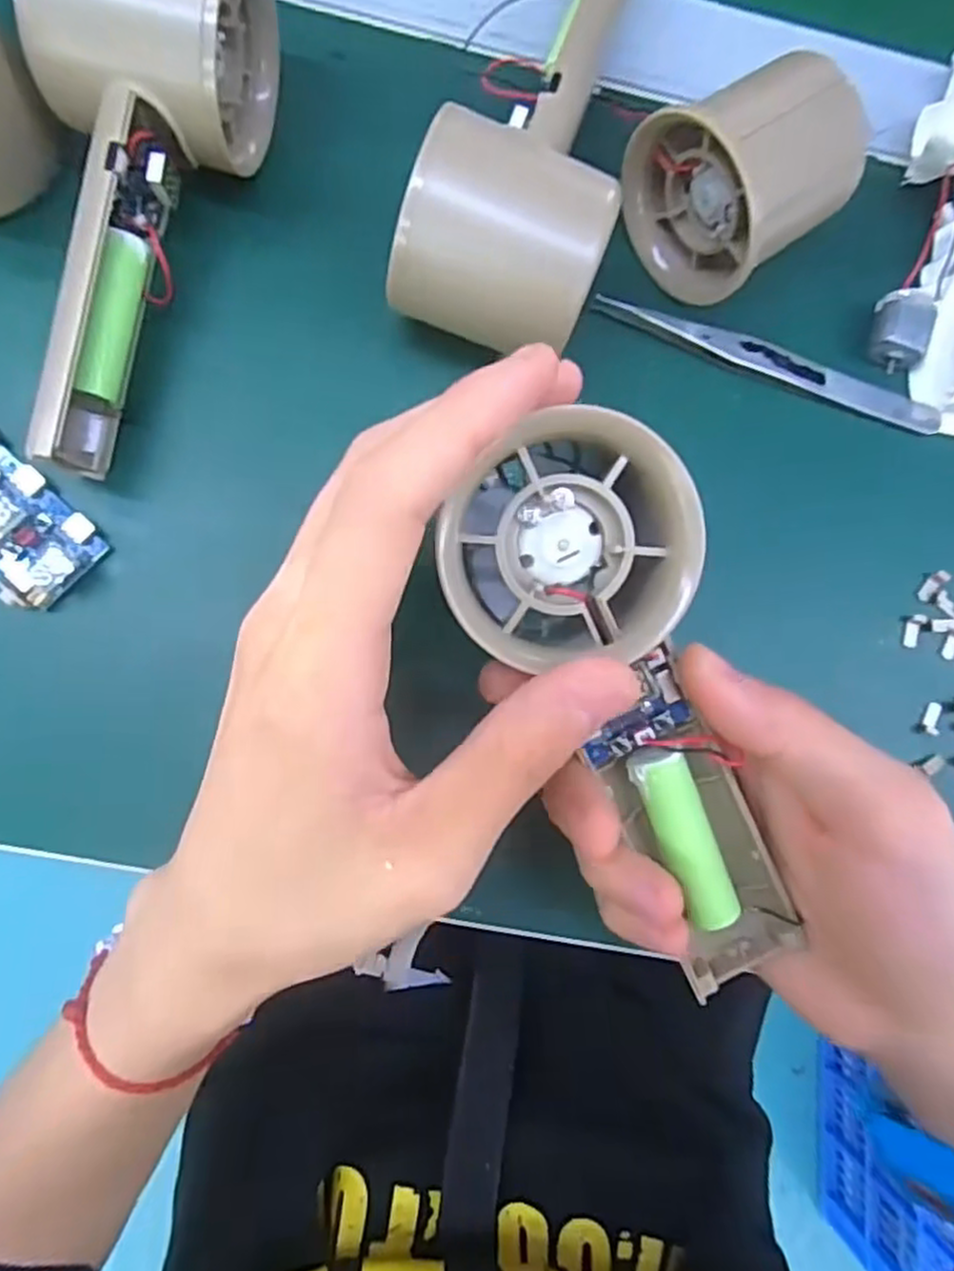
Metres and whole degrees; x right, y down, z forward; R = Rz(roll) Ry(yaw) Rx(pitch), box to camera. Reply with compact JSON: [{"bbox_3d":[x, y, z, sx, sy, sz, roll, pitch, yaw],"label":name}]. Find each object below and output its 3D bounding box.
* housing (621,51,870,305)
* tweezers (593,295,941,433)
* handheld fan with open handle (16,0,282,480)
[{"bbox_3d":[0.087,-0.148,0.232,0.059,0.047,0.058,-32,90,-7],"label":"housing"},{"bbox_3d":[0.104,-0.095,0.253,0.130,0.006,0.012,16,84,-5],"label":"tweezers"},{"bbox_3d":[-0.105,-0.129,0.209,0.055,0.052,0.156,12,85,-5],"label":"handheld fan with open handle"}]

